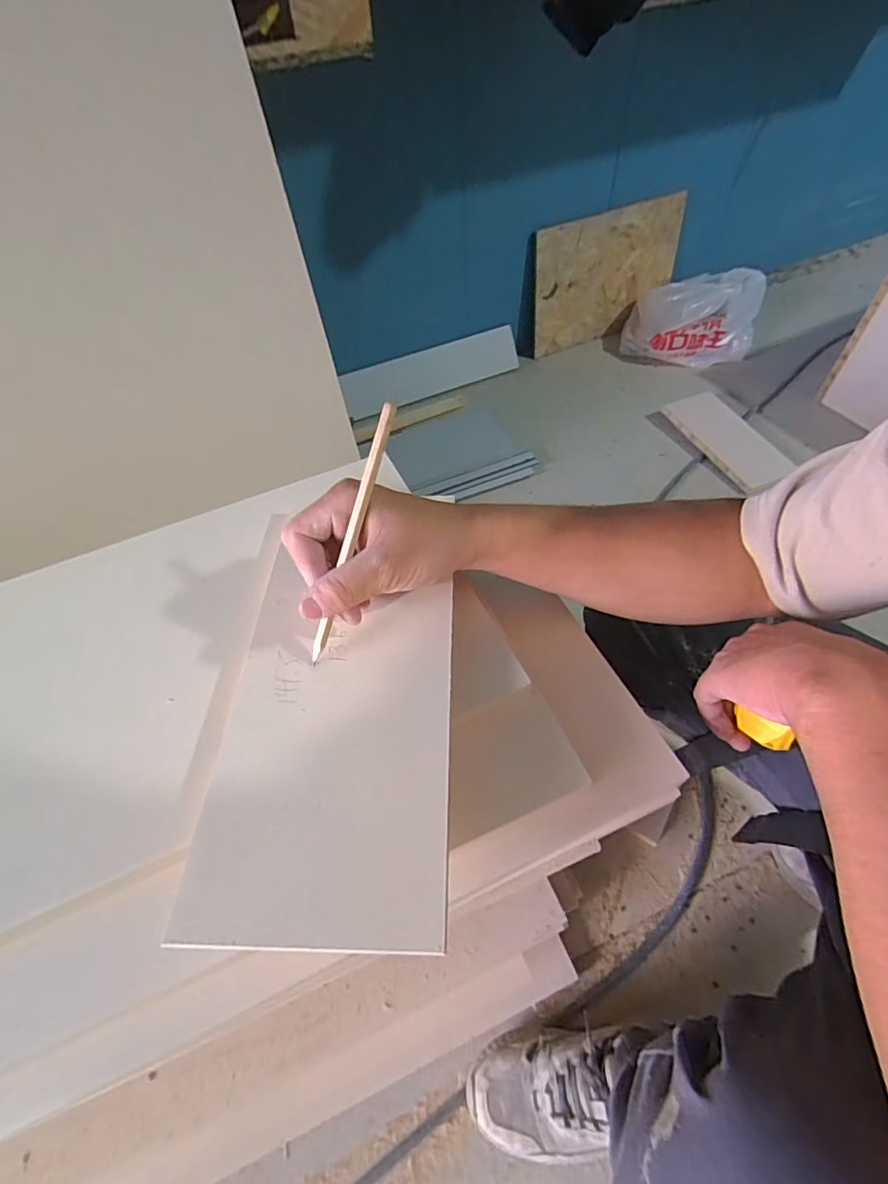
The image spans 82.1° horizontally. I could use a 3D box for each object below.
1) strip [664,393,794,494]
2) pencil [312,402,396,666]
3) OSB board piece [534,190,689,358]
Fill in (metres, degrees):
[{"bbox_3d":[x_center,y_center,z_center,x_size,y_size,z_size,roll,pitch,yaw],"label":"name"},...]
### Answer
[{"bbox_3d":[0.649,-0.360,1.179,0.160,0.021,0.309,-19,56,-10],"label":"strip"},{"bbox_3d":[-0.055,-0.029,0.300,0.009,0.161,0.007,27,19,20],"label":"pencil"},{"bbox_3d":[0.447,-0.857,1.380,0.447,0.294,0.020,-24,50,-10],"label":"OSB board piece"}]

